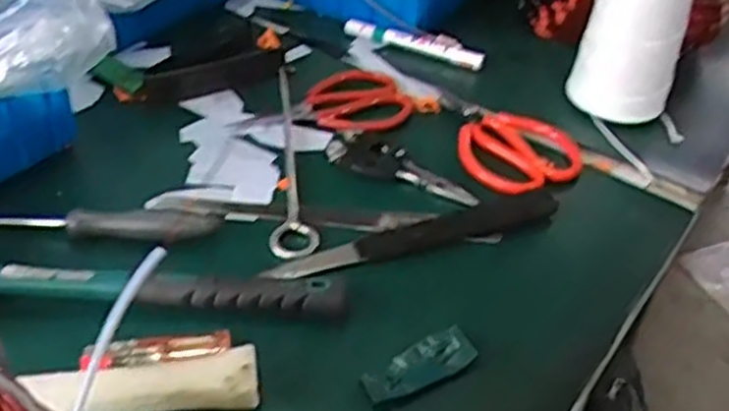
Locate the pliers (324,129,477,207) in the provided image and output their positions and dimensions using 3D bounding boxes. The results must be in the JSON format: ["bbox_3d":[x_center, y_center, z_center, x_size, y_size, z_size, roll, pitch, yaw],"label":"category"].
[{"bbox_3d":[0.030,-0.029,0.605,0.127,0.012,0.045,23,44,21],"label":"pliers"}]

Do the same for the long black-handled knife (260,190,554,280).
[{"bbox_3d":[0.039,0.021,0.556,0.221,0.014,0.027,-12,43,-18],"label":"long black-handled knife"}]

